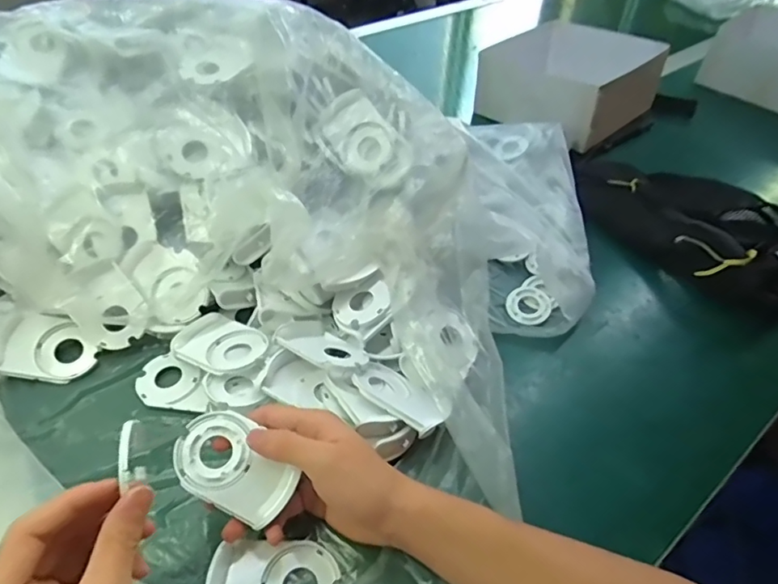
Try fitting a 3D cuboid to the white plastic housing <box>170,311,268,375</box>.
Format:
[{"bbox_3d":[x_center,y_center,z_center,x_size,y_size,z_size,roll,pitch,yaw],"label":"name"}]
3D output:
[{"bbox_3d":[-0.144,0.047,0.445,0.077,0.016,0.060,31,52,24],"label":"white plastic housing"}]

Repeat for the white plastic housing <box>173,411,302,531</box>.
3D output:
[{"bbox_3d":[-0.107,0.121,0.352,0.081,0.017,0.052,37,65,8],"label":"white plastic housing"}]

